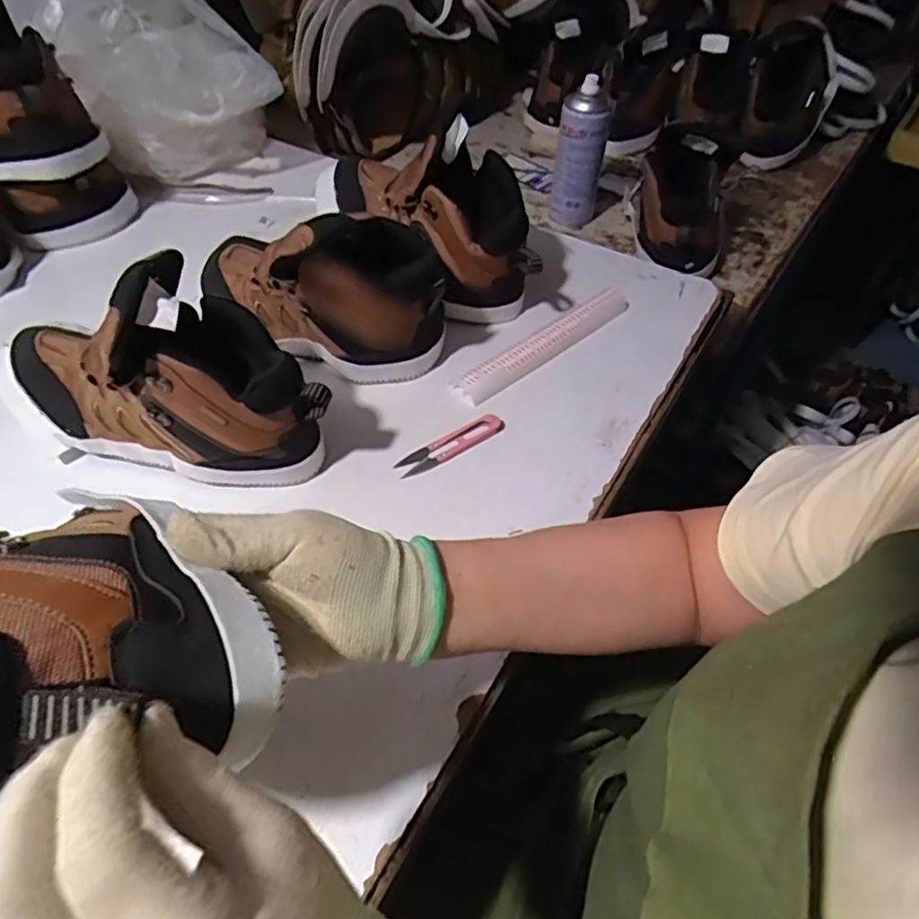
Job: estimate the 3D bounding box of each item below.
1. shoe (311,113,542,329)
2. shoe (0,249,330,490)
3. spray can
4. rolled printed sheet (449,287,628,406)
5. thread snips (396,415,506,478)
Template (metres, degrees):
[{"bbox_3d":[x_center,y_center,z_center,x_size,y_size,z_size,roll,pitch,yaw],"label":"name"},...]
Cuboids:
[{"bbox_3d":[-0.039,-0.266,0.639,0.109,0.161,0.302,-32,58,-24],"label":"shoe"},{"bbox_3d":[-0.250,-0.073,0.484,0.304,0.165,0.101,17,52,13],"label":"shoe"},{"bbox_3d":[0.164,-0.412,0.834,0.064,0.168,0.053,8,51,6],"label":"spray can"},{"bbox_3d":[0.089,-0.118,0.613,0.220,0.016,0.036,-32,58,-24],"label":"rolled printed sheet"},{"bbox_3d":[-0.007,-0.014,0.538,0.101,0.006,0.025,-27,56,-22],"label":"thread snips"}]

